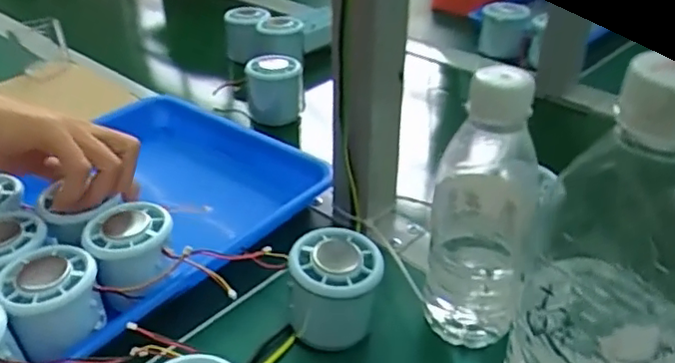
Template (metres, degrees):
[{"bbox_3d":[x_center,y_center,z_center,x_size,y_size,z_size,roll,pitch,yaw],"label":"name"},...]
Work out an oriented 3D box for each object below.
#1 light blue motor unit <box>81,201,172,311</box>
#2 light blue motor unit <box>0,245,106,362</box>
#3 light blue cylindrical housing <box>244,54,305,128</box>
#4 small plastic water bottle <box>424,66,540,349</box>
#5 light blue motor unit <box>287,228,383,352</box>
[{"bbox_3d":[-0.136,0.044,0.404,0.055,0.036,0.063,-16,37,-24],"label":"light blue motor unit"},{"bbox_3d":[-0.174,0.072,0.374,0.054,0.041,0.052,-22,40,-30],"label":"light blue motor unit"},{"bbox_3d":[-0.067,-0.094,0.635,0.054,0.073,0.043,-8,35,-12],"label":"light blue cylindrical housing"},{"bbox_3d":[0.086,0.017,0.363,0.055,0.177,0.058,6,34,7],"label":"small plastic water bottle"},{"bbox_3d":[-0.004,0.075,0.380,0.061,0.065,0.064,0,34,-1],"label":"light blue motor unit"}]

